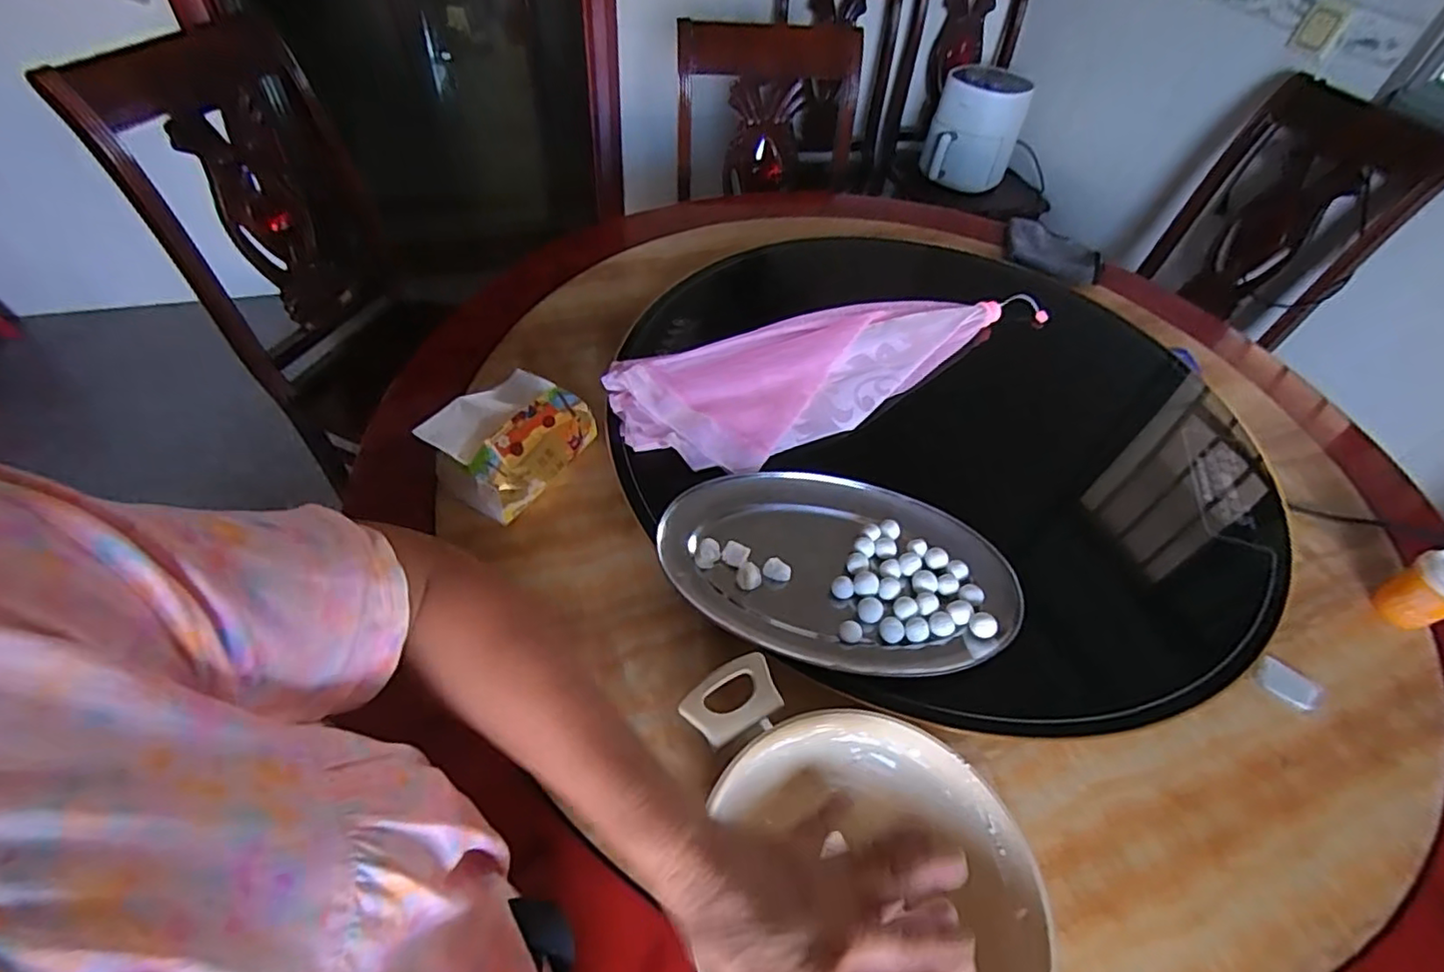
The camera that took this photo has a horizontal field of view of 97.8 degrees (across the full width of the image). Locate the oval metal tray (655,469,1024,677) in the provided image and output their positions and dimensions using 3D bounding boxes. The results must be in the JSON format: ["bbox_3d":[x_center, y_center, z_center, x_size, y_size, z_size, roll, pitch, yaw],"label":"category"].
[{"bbox_3d":[0.105,0.077,0.601,0.316,0.042,0.202,12,53,6],"label":"oval metal tray"}]

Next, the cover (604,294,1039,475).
[{"bbox_3d":[0.147,-0.149,0.756,0.555,0.051,0.167,-20,56,-20],"label":"cover"}]

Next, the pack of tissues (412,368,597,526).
[{"bbox_3d":[-0.230,-0.048,0.681,0.111,0.082,0.153,25,53,14],"label":"pack of tissues"}]

